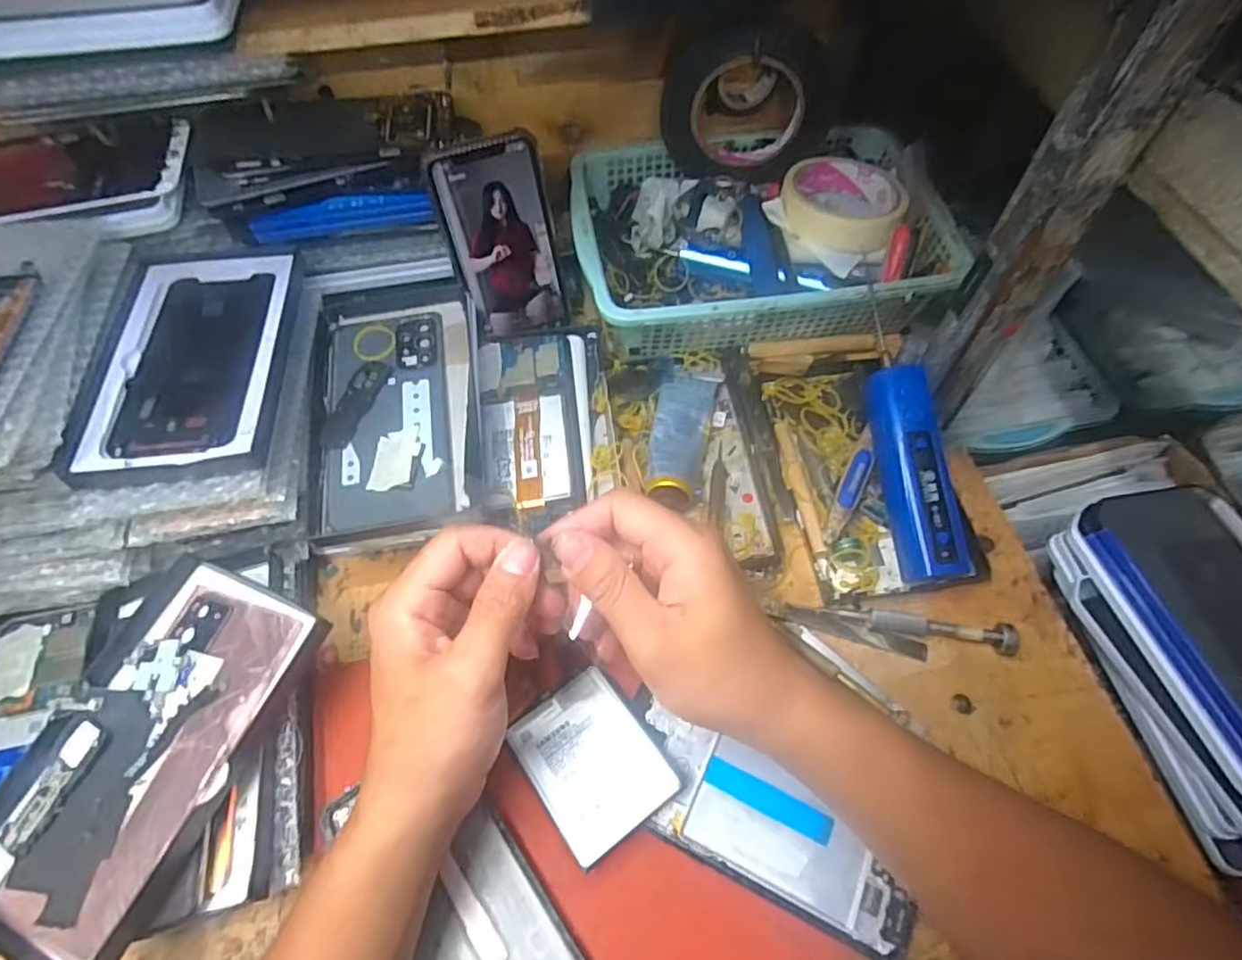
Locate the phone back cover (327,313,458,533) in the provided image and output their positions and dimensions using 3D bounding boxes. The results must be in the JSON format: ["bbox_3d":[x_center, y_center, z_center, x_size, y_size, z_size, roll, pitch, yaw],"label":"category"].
[{"bbox_3d":[-0.145,-0.043,0.410,0.072,0.004,0.157,-9,59,-5],"label":"phone back cover"}]

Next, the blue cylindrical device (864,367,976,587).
[{"bbox_3d":[0.183,-0.005,0.408,0.030,0.032,0.131,-6,78,-5],"label":"blue cylindrical device"}]

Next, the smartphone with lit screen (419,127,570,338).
[{"bbox_3d":[-0.082,-0.168,0.468,0.073,0.140,0.007,-21,42,-10],"label":"smartphone with lit screen"}]

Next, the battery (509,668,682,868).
[{"bbox_3d":[-0.016,0.147,0.345,0.061,0.004,0.080,-33,57,-16],"label":"battery"}]

